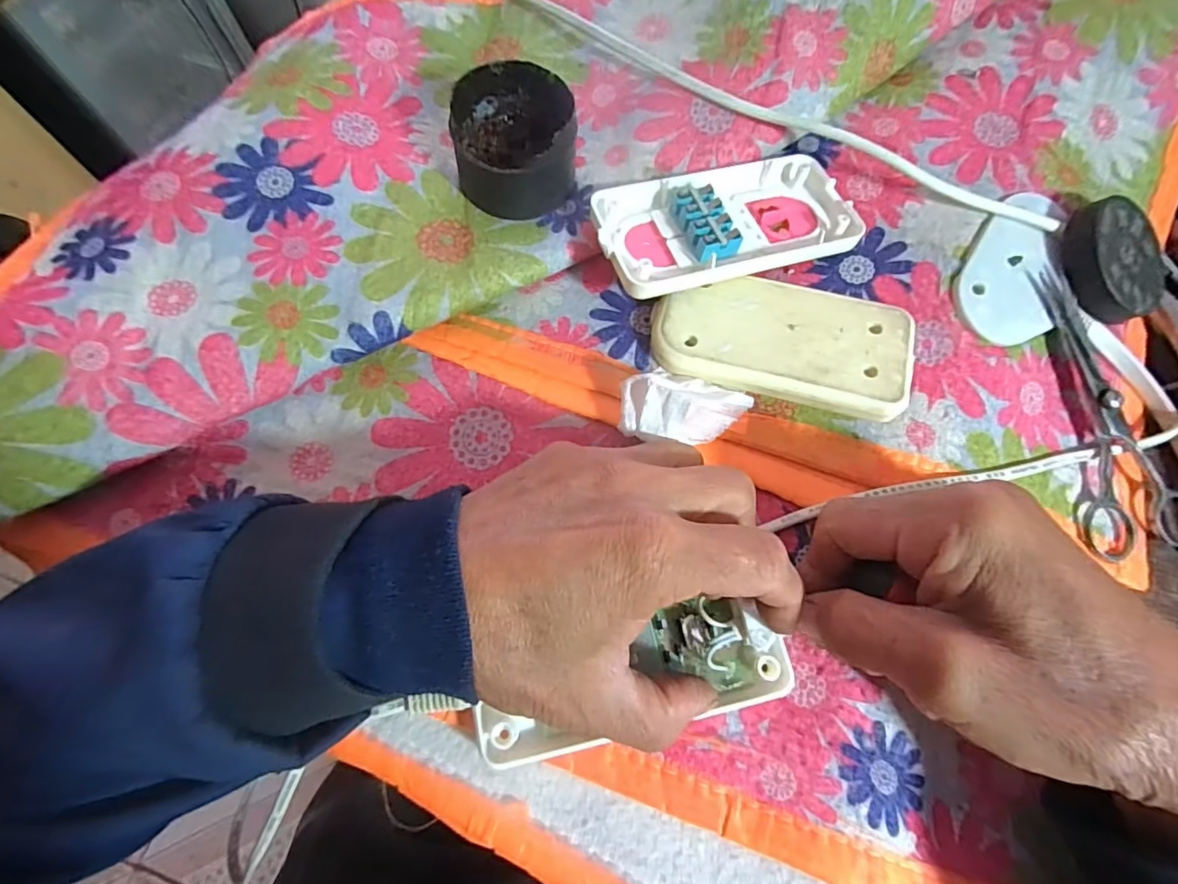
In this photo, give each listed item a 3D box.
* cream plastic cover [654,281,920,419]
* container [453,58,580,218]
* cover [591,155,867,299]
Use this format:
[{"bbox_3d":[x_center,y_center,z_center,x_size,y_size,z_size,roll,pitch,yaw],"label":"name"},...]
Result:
[{"bbox_3d":[0.088,-0.048,0.247,0.112,0.010,0.056,14,68,7],"label":"cream plastic cover"},{"bbox_3d":[-0.035,-0.145,0.258,0.056,0.037,0.057,0,67,1],"label":"container"},{"bbox_3d":[0.067,-0.108,0.263,0.125,0.020,0.064,-17,68,-6],"label":"cover"}]

